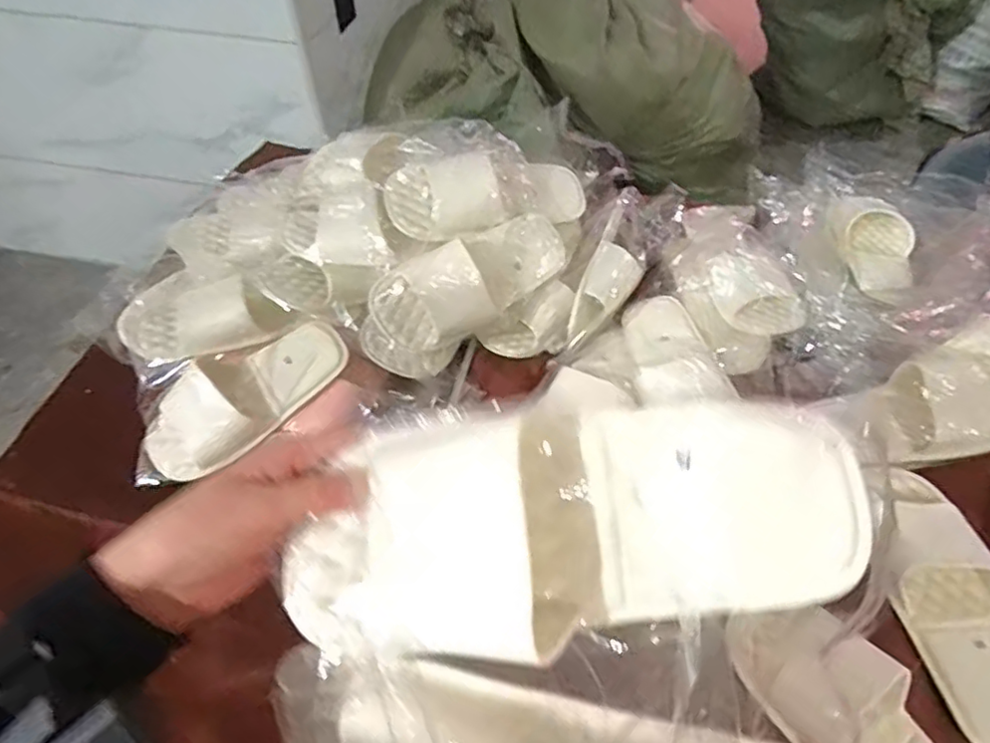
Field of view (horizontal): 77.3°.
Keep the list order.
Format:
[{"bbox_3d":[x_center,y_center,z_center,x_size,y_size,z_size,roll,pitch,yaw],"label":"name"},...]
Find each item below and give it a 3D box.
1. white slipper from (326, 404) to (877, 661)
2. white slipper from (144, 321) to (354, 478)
[{"bbox_3d":[0.039,0.072,0.295,0.250,0.070,0.100,-10,79,12],"label":"white slipper"},{"bbox_3d":[-0.277,0.025,0.667,0.238,0.068,0.092,-34,58,-3],"label":"white slipper"}]

